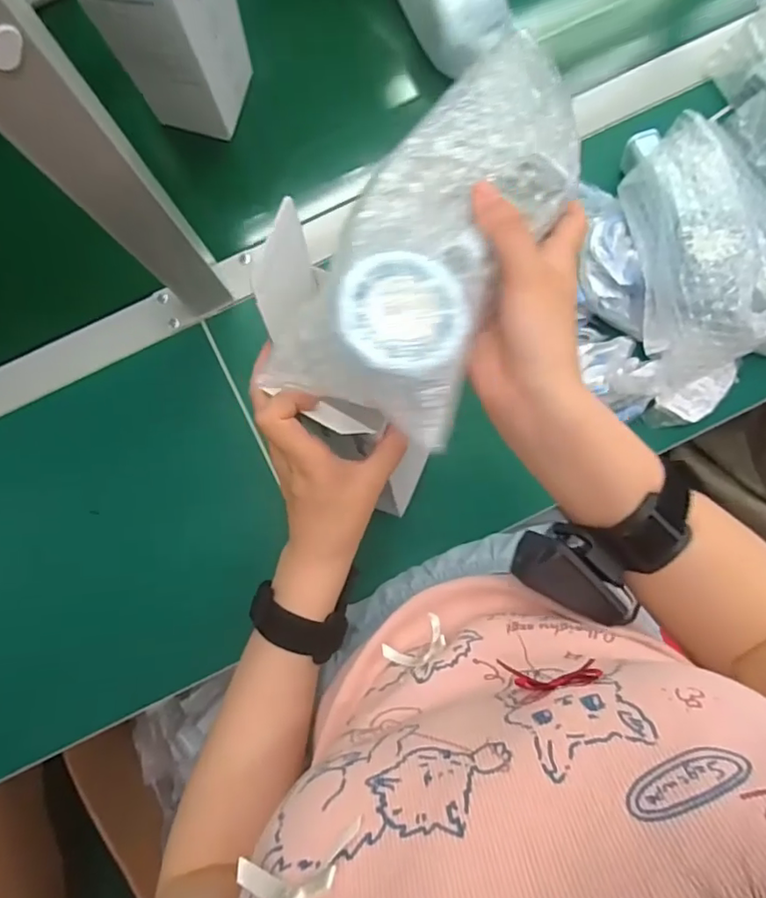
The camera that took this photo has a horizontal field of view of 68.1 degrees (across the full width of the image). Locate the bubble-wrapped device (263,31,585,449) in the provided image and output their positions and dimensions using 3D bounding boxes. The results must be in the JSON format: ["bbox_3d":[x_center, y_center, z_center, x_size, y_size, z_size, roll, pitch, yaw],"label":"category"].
[{"bbox_3d":[0.031,-0.103,0.279,0.084,0.045,0.196,29,79,1],"label":"bubble-wrapped device"}]

